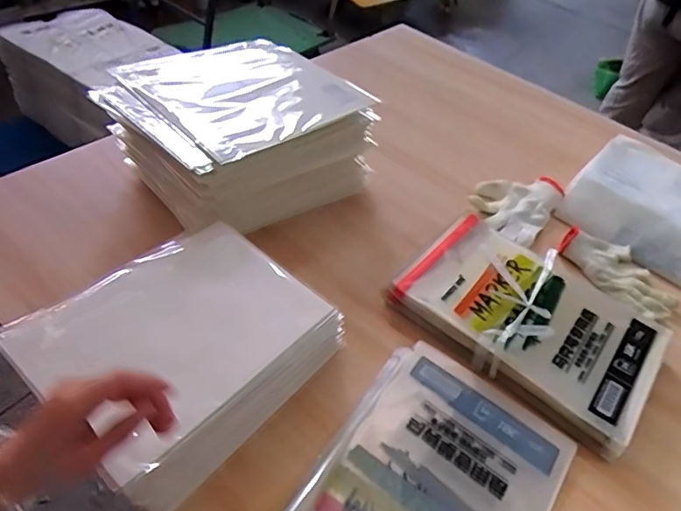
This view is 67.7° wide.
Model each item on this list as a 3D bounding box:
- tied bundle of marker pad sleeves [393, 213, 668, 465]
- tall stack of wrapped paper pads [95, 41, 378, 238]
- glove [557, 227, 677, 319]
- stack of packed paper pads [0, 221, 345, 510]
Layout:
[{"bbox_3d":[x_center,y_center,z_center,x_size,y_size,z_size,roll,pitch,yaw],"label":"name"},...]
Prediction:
[{"bbox_3d":[0.256,0.081,0.697,0.332,0.040,0.234,34,50,20],"label":"tied bundle of marker pad sleeves"},{"bbox_3d":[-0.161,-0.195,0.813,0.356,0.141,0.292,-26,56,-31],"label":"tall stack of wrapped paper pads"},{"bbox_3d":[0.437,0.024,0.801,0.112,0.024,0.183,-20,54,-28],"label":"glove"},{"bbox_3d":[-0.169,0.102,0.552,0.225,0.104,0.261,33,51,23],"label":"stack of packed paper pads"}]

